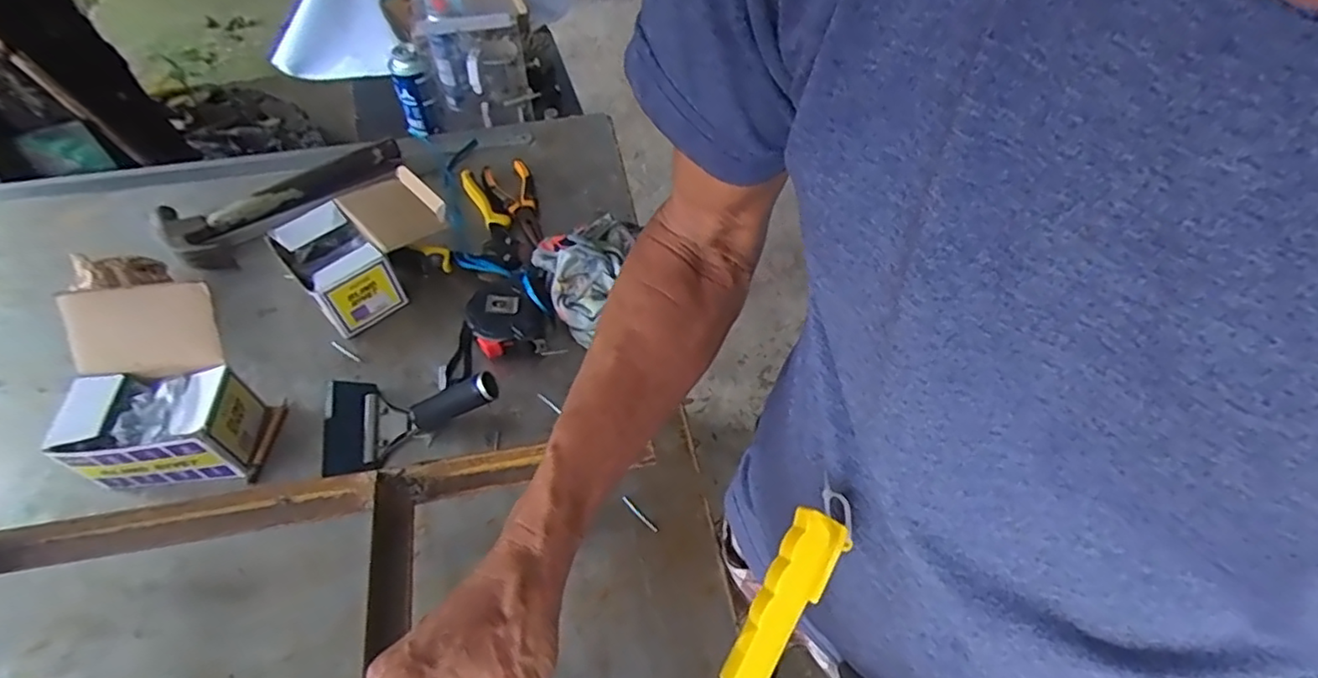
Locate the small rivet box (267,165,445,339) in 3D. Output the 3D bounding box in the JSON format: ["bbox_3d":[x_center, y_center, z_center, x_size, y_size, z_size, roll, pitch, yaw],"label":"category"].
[{"bbox_3d":[-0.322,-0.103,0.715,0.170,0.074,0.119,-38,64,-25],"label":"small rivet box"}]

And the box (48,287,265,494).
[{"bbox_3d":[-0.453,0.049,0.581,0.134,0.145,0.140,-8,55,-8],"label":"box"}]

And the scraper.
[{"bbox_3d":[-0.249,0.074,0.630,0.196,0.052,0.094,-17,55,10],"label":"scraper"}]

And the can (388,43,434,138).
[{"bbox_3d":[-0.402,-0.402,1.057,0.067,0.133,0.067,-21,58,-16],"label":"can"}]

